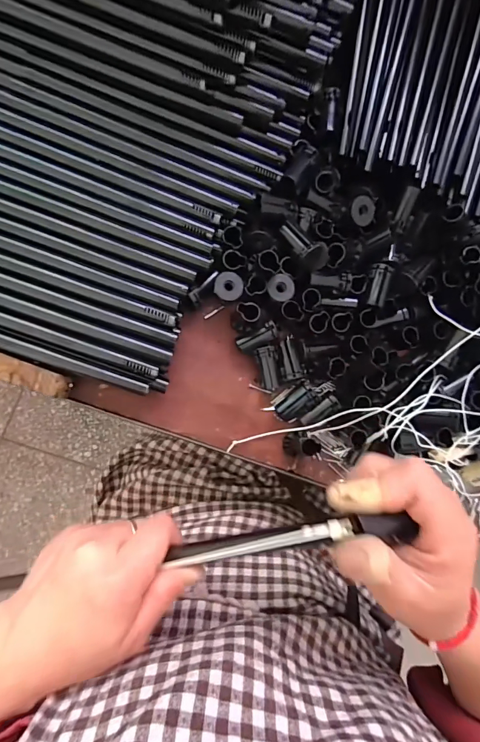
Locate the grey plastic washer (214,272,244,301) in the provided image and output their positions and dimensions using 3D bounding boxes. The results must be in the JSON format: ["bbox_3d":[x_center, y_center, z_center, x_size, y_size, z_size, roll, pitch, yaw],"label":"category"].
[{"bbox_3d":[-0.008,-0.065,0.288,0.021,0.004,0.021,1,87,-11],"label":"grey plastic washer"}]

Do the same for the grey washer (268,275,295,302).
[{"bbox_3d":[0.032,-0.066,0.297,0.021,0.004,0.023,0,87,-11],"label":"grey washer"}]

